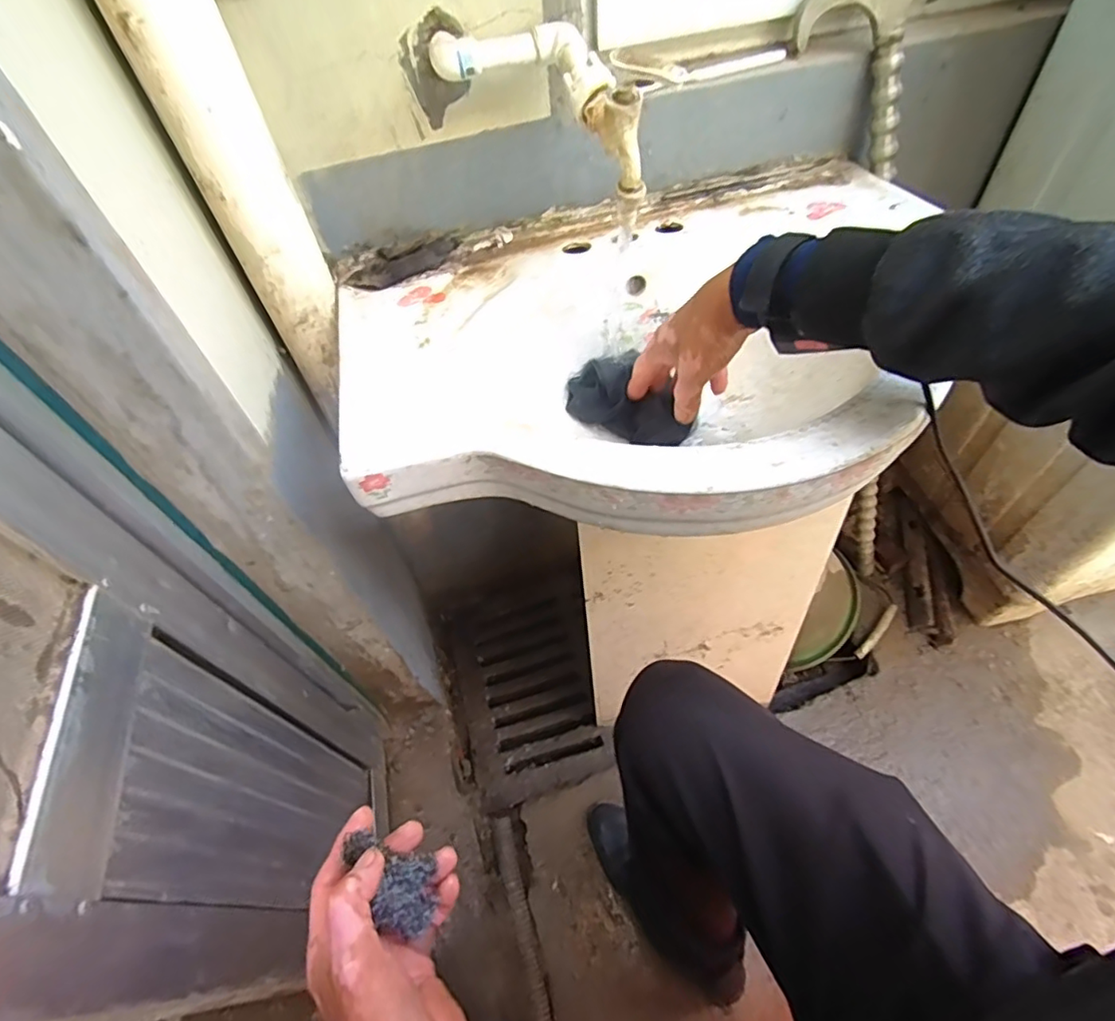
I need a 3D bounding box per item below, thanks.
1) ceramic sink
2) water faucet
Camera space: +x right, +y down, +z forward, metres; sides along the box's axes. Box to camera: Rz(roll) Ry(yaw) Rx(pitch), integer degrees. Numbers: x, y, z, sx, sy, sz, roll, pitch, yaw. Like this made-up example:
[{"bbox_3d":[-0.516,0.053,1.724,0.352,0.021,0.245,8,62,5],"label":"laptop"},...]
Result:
[{"bbox_3d":[0.107,-0.137,0.560,0.577,0.161,0.421,-15,54,-5],"label":"ceramic sink"},{"bbox_3d":[-0.021,-0.327,0.471,0.118,0.068,0.219,-17,55,-7],"label":"water faucet"}]

